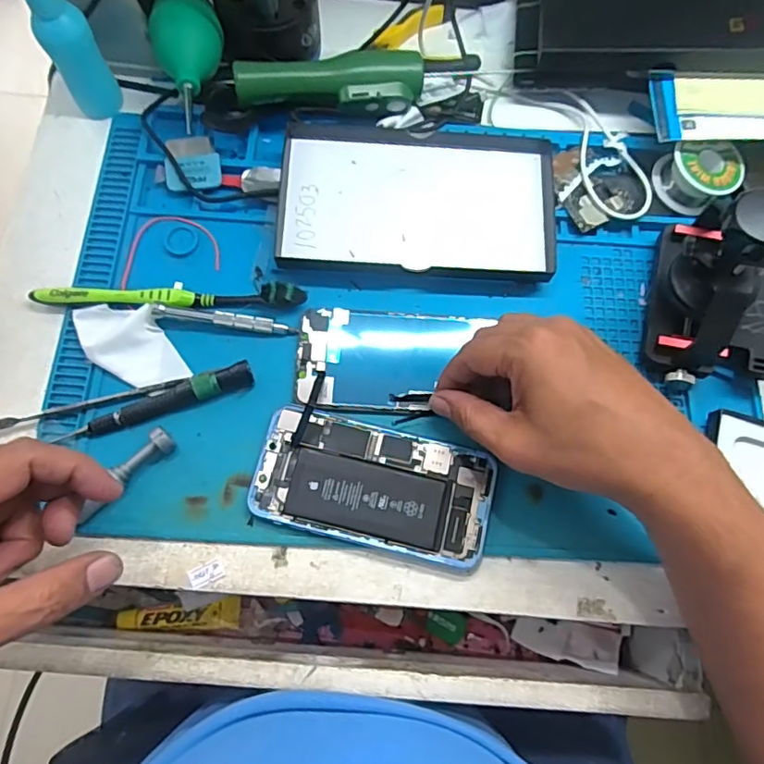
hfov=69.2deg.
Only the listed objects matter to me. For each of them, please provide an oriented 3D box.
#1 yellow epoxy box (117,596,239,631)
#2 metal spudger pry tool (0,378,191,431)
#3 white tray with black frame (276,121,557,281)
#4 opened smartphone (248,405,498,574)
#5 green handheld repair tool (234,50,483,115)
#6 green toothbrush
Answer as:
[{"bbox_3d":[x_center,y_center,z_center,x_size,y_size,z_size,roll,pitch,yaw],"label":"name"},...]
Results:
[{"bbox_3d":[-0.150,0.175,0.412,0.086,0.014,0.021,-2,73,-3],"label":"yellow epoxy box"},{"bbox_3d":[-0.192,0.015,0.357,0.136,0.011,0.008,-14,76,-4],"label":"metal spudger pry tool"},{"bbox_3d":[0.026,-0.134,0.401,0.192,0.016,0.121,2,76,0],"label":"white tray with black frame"},{"bbox_3d":[-0.005,0.066,0.353,0.147,0.008,0.075,14,76,3],"label":"opened smartphone"},{"bbox_3d":[-0.014,-0.220,0.407,0.181,0.040,0.037,-4,76,-2],"label":"green handheld repair tool"},{"bbox_3d":[-0.144,-0.057,0.378,0.182,0.016,0.014,-1,76,-1],"label":"green toothbrush"}]

